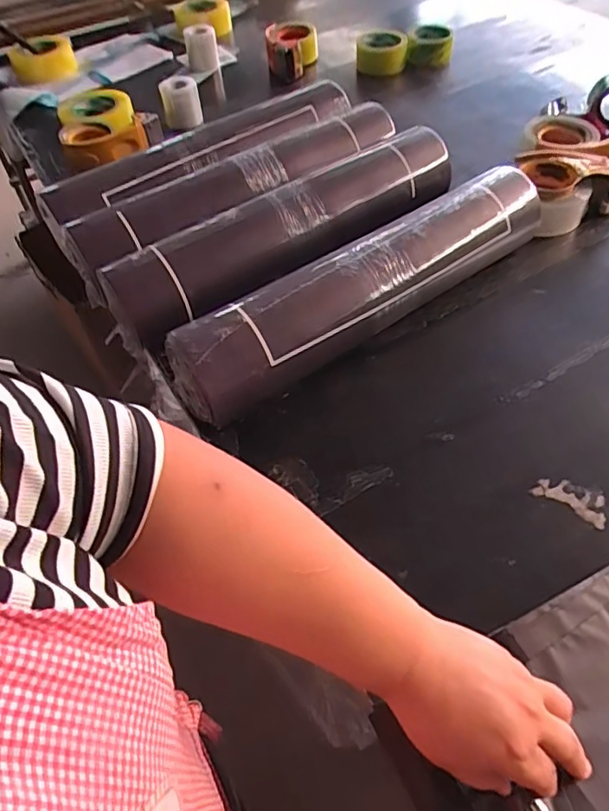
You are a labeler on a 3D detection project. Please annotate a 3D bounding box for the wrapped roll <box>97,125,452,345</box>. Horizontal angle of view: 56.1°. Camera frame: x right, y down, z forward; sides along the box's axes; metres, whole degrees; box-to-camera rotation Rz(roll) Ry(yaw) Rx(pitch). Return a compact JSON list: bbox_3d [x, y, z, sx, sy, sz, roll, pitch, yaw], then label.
[{"bbox_3d":[-0.010,-0.228,0.728,0.487,0.077,0.089,-30,57,-19],"label":"wrapped roll"}]

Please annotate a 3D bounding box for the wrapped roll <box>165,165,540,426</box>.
[{"bbox_3d":[0.079,-0.136,0.661,0.497,0.096,0.090,-31,57,-19],"label":"wrapped roll"}]

